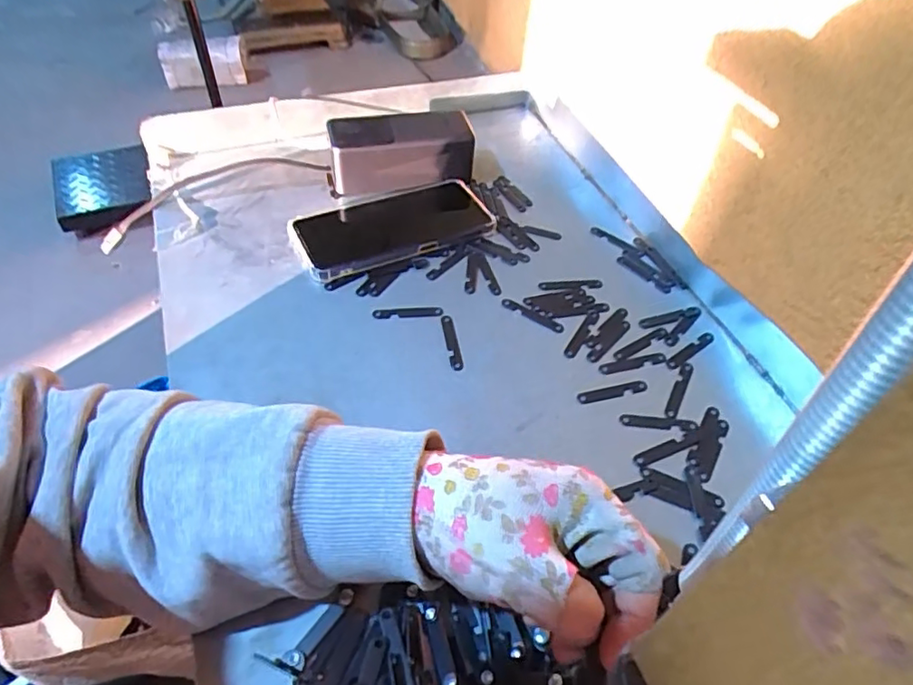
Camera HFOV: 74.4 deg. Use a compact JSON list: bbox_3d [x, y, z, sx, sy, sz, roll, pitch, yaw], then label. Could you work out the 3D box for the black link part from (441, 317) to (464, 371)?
[{"bbox_3d":[-0.003,0.000,0.435,0.010,0.004,0.048,-5,49,-8],"label":"black link part"}]

